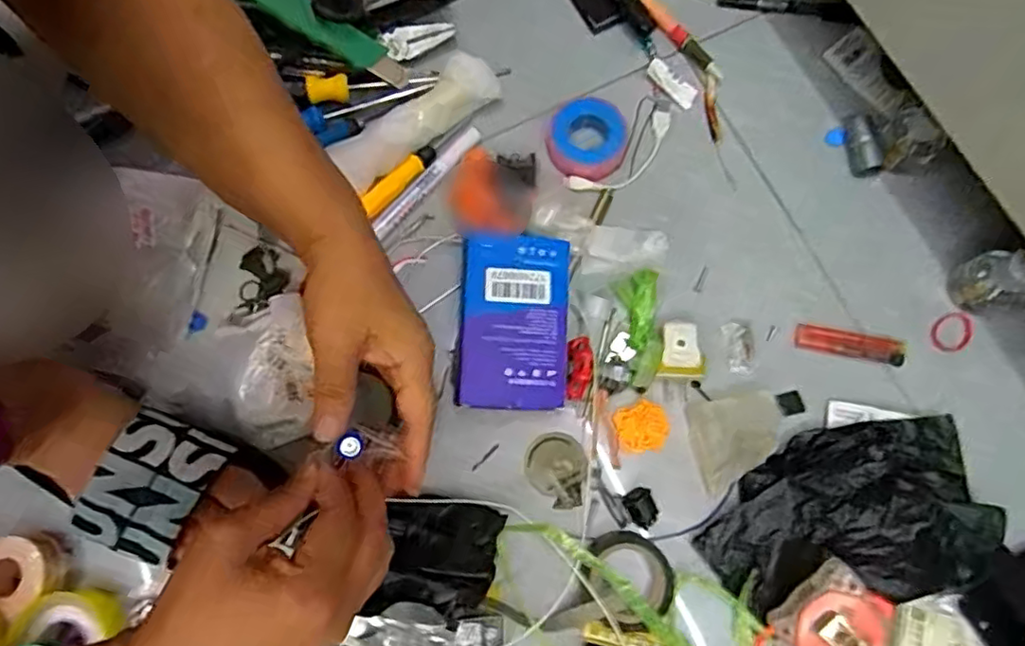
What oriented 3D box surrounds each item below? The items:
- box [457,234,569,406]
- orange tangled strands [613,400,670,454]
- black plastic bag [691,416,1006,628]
[{"bbox_3d":[0.002,-0.001,0.460,0.083,0.010,0.128,4,84,-11],"label":"box"},{"bbox_3d":[0.100,0.081,0.471,0.039,0.008,0.037,0,76,2],"label":"orange tangled strands"},{"bbox_3d":[0.240,0.139,0.439,0.196,0.032,0.121,-7,76,0],"label":"black plastic bag"}]

